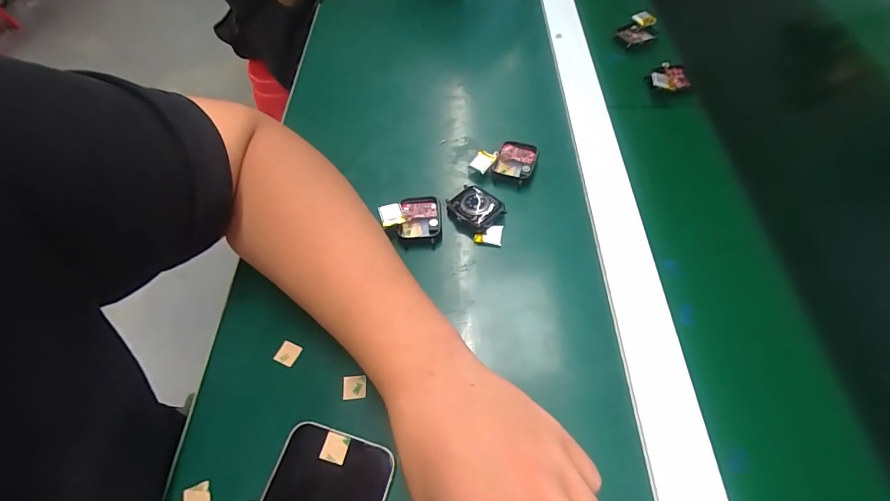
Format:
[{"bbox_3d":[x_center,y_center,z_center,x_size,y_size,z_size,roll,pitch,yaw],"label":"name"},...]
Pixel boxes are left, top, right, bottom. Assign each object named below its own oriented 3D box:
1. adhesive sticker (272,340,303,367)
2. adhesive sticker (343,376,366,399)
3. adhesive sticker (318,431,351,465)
[{"bbox_3d":[-0.114,0.075,0.285,0.015,0.004,0.015,22,63,15],"label":"adhesive sticker"},{"bbox_3d":[-0.062,0.093,0.270,0.015,0.004,0.015,-4,59,0],"label":"adhesive sticker"},{"bbox_3d":[-0.068,0.122,0.243,0.015,0.004,0.016,16,71,0],"label":"adhesive sticker"}]

